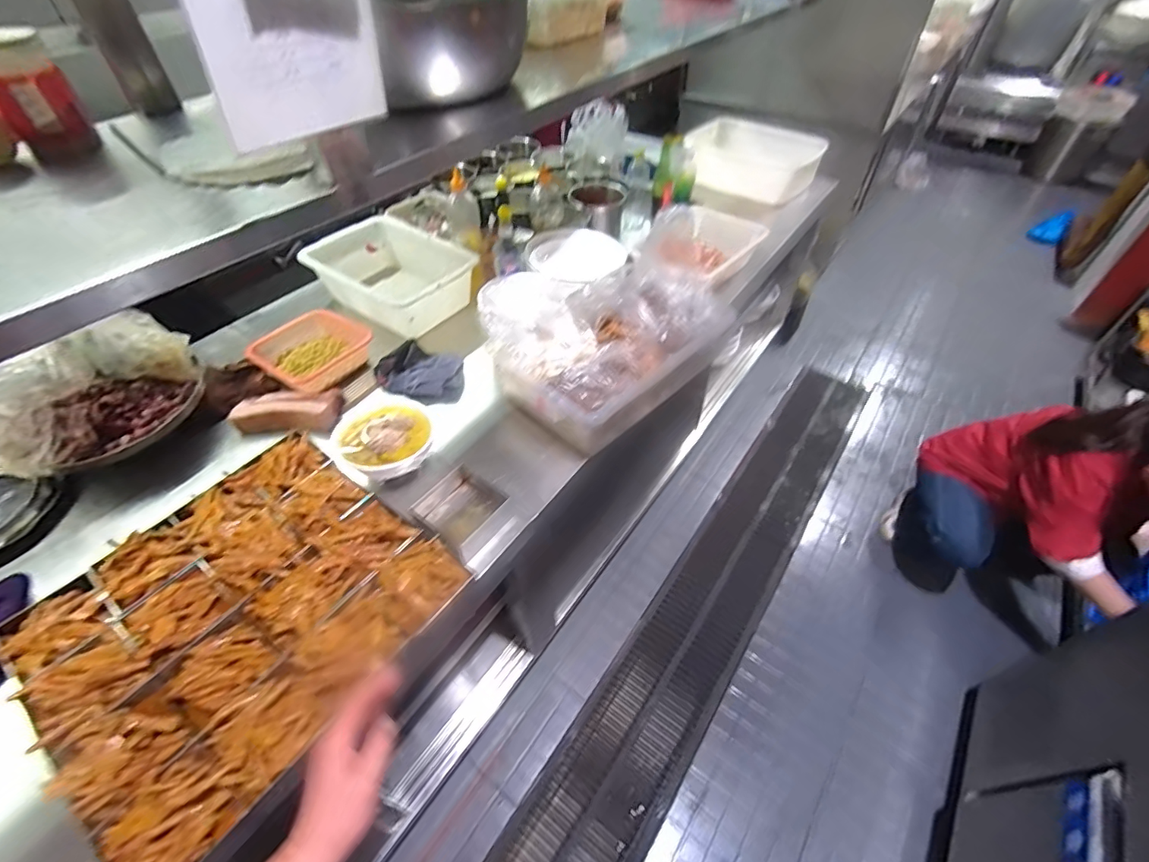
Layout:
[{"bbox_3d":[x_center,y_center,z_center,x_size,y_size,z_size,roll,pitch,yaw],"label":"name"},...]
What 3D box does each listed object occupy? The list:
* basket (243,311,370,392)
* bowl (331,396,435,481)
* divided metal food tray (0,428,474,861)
[{"bbox_3d":[-0.586,-0.186,1.124,0.229,0.060,0.215,29,54,24],"label":"basket"},{"bbox_3d":[-0.341,0.011,0.906,0.162,0.057,0.143,-23,52,-19],"label":"bowl"},{"bbox_3d":[-0.503,0.257,0.738,0.483,0.054,0.500,27,54,26],"label":"divided metal food tray"}]

